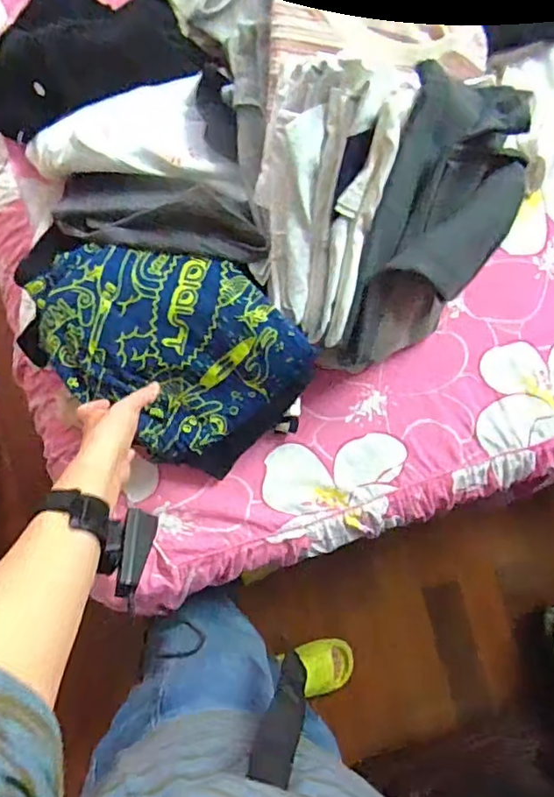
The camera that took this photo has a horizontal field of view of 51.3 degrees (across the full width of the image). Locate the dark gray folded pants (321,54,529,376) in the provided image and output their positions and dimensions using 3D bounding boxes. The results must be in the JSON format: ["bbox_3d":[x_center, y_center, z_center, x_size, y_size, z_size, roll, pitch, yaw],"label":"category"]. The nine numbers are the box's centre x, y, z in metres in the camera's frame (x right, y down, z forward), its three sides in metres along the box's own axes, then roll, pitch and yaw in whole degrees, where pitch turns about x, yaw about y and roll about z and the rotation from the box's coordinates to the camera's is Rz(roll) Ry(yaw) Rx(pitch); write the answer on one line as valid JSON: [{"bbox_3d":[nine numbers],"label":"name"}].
[{"bbox_3d":[0.169,-0.176,0.652,0.163,0.222,0.315,23,85,-3],"label":"dark gray folded pants"}]

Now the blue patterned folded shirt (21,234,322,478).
[{"bbox_3d":[-0.118,-0.061,0.646,0.294,0.075,0.212,39,85,-2],"label":"blue patterned folded shirt"}]

